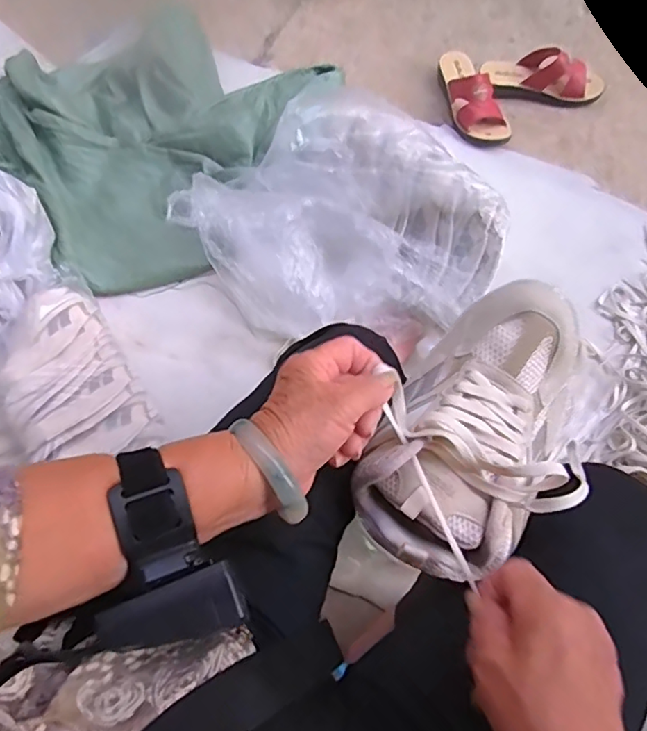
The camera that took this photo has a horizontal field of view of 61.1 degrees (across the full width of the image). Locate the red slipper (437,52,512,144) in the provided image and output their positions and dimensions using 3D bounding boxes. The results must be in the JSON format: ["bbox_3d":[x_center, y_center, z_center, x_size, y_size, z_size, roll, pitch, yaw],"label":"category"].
[{"bbox_3d":[0.274,-0.518,1.040,0.083,0.078,0.233,-18,69,-4],"label":"red slipper"}]

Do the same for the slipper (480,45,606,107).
[{"bbox_3d":[0.422,-0.555,1.049,0.230,0.076,0.089,11,69,7],"label":"slipper"}]

